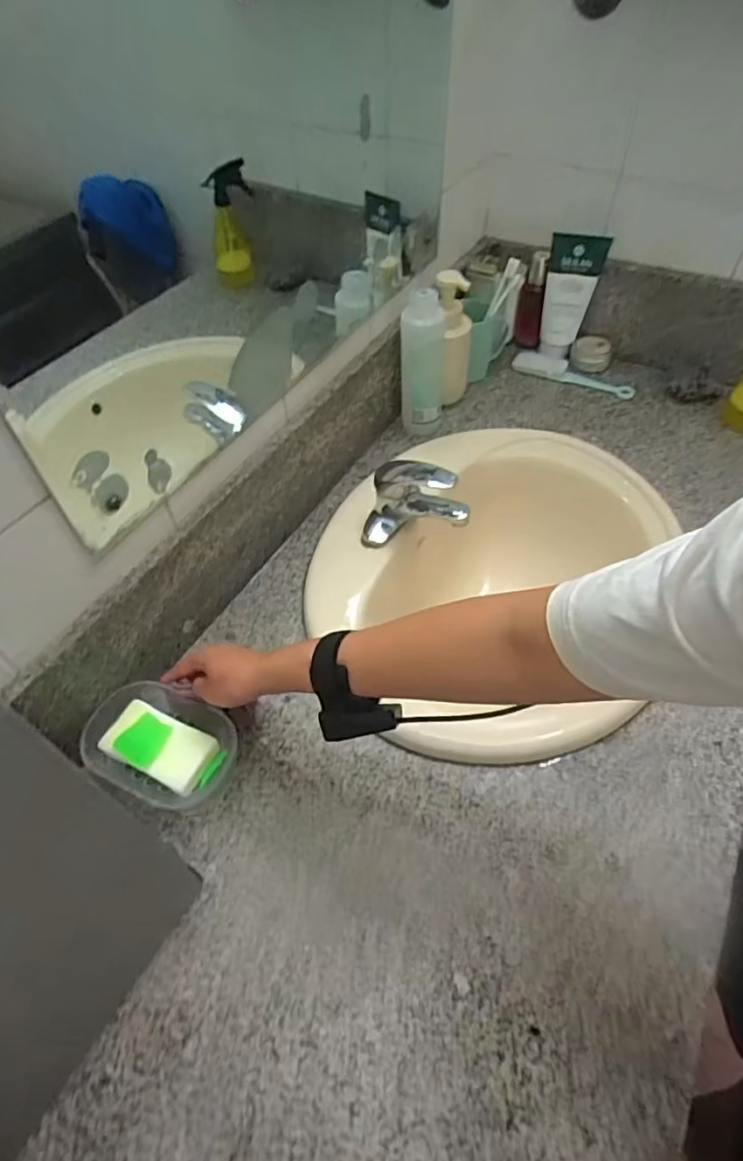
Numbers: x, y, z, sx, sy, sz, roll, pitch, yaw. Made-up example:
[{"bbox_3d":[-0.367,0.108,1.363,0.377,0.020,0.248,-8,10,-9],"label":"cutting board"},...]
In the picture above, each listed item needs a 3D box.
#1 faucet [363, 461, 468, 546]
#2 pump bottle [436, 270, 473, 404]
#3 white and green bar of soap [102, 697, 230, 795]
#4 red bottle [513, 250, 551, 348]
[{"bbox_3d":[0.054,-0.092,0.757,0.125,0.113,0.071,-1,51,0],"label":"faucet"},{"bbox_3d":[0.121,-0.354,0.883,0.060,0.200,0.077,6,51,6],"label":"pump bottle"},{"bbox_3d":[-0.201,0.160,0.571,0.114,0.017,0.056,22,56,15],"label":"white and green bar of soap"},{"bbox_3d":[0.268,-0.461,0.980,0.044,0.151,0.043,14,53,12],"label":"red bottle"}]

